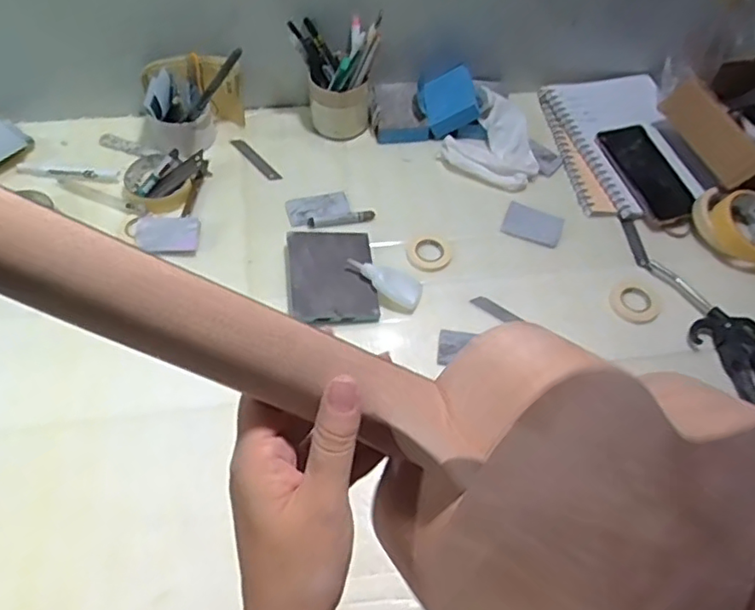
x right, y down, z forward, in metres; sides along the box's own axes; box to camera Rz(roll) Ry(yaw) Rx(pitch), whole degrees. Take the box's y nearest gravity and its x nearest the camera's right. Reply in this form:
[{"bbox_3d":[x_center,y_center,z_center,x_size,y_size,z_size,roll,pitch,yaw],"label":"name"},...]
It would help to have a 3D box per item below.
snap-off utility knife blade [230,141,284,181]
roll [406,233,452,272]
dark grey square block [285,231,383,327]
[{"bbox_3d":[-0.162,-0.192,0.803,0.019,0.004,0.097,-37,65,-27],"label":"snap-off utility knife blade"},{"bbox_3d":[0.062,-0.061,0.732,0.055,0.013,0.059,1,57,-2],"label":"roll"},{"bbox_3d":[-0.052,-0.035,0.688,0.095,0.022,0.125,-4,57,-5],"label":"dark grey square block"}]

